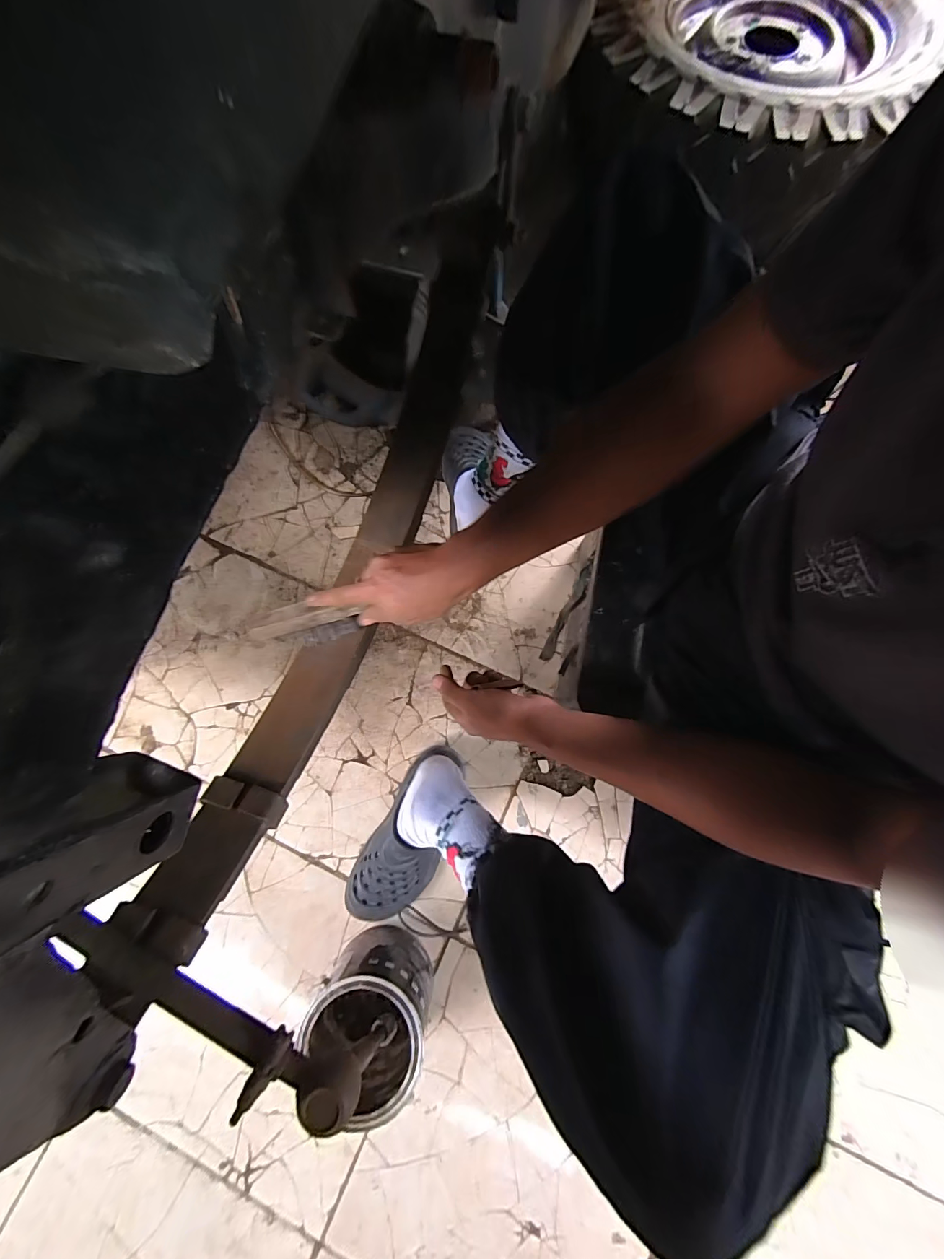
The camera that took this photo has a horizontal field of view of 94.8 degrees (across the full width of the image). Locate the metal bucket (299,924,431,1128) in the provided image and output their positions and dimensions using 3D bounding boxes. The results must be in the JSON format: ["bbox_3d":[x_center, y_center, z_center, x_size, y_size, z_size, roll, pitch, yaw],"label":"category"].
[{"bbox_3d":[-0.133,0.519,0.589,0.137,0.163,0.144,0,76,1],"label":"metal bucket"}]

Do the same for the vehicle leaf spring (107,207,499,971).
[{"bbox_3d":[-0.129,-0.098,0.487,0.067,0.149,0.788,18,77,6],"label":"vehicle leaf spring"}]

